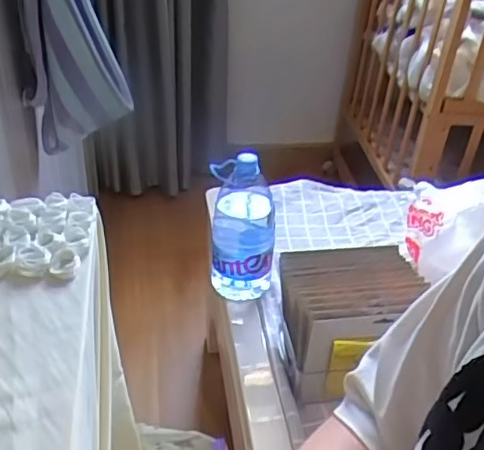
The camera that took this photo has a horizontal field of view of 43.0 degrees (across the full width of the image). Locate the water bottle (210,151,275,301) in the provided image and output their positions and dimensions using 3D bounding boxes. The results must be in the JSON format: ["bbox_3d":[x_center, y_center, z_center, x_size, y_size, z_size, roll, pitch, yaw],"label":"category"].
[{"bbox_3d":[0.003,0.002,1.001,0.103,0.243,0.085,7,34,4],"label":"water bottle"}]

